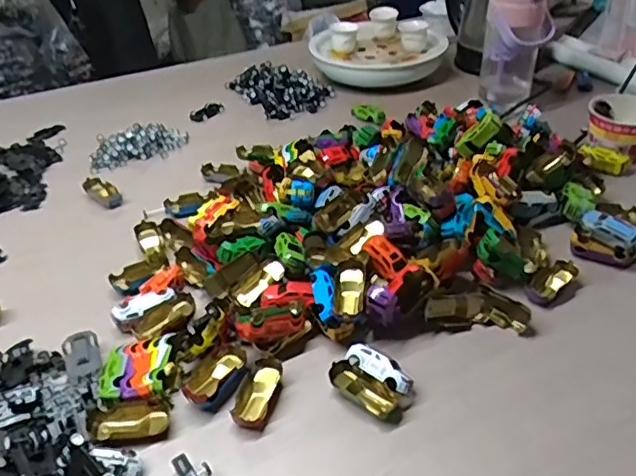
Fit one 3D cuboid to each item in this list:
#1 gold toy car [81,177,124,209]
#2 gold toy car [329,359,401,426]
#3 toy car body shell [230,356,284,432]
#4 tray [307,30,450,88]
[{"bbox_3d":[-0.288,-0.062,0.785,0.065,0.016,0.030,28,46,36],"label":"gold toy car"},{"bbox_3d":[0.040,0.130,0.500,0.068,0.017,0.026,23,43,31],"label":"gold toy car"},{"bbox_3d":[-0.051,0.134,0.504,0.031,0.018,0.066,7,37,13],"label":"toy car body shell"},{"bbox_3d":[0.106,-0.331,1.045,0.232,0.055,0.137,15,39,23],"label":"tray"}]

